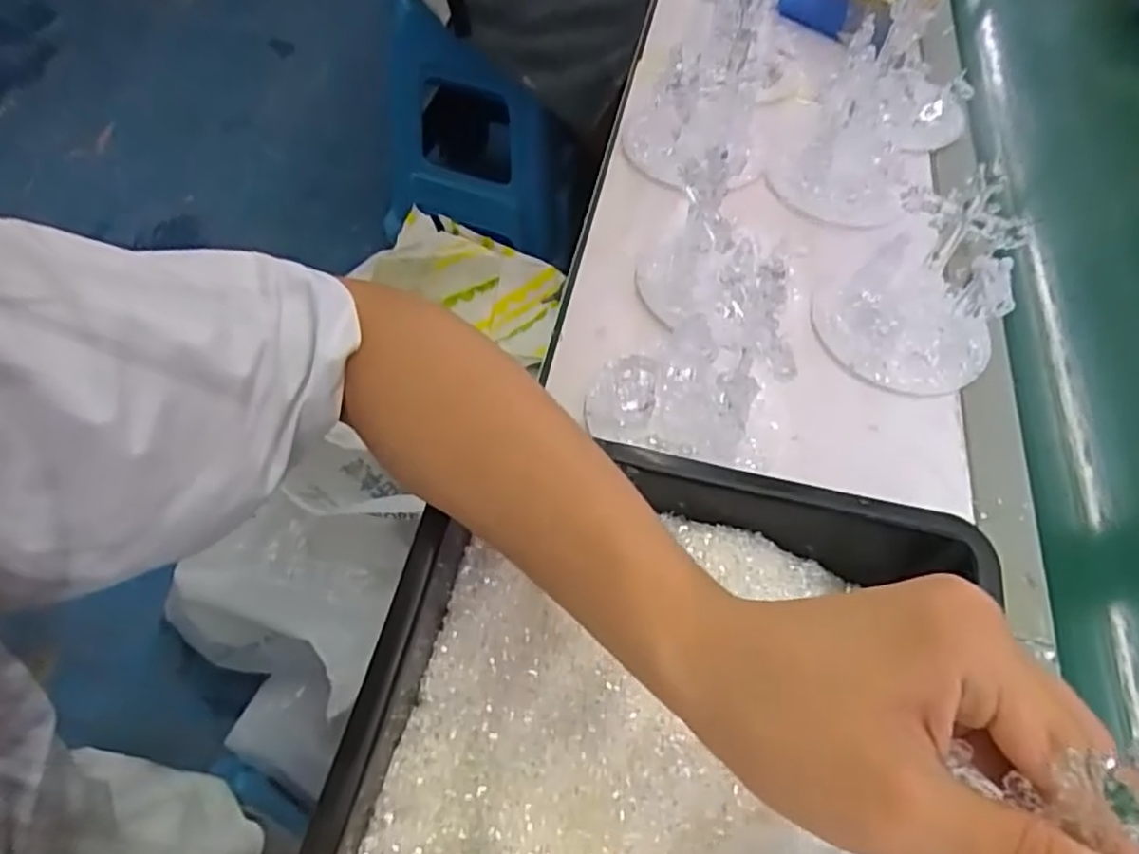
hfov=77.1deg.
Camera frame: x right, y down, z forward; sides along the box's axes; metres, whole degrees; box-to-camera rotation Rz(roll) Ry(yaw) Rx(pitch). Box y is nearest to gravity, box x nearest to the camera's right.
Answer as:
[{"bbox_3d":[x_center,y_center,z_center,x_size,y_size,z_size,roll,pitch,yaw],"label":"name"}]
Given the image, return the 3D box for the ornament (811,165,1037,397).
[{"bbox_3d":[0.251,-0.099,0.504,0.129,0.102,0.106,36,61,17],"label":"ornament"}]

